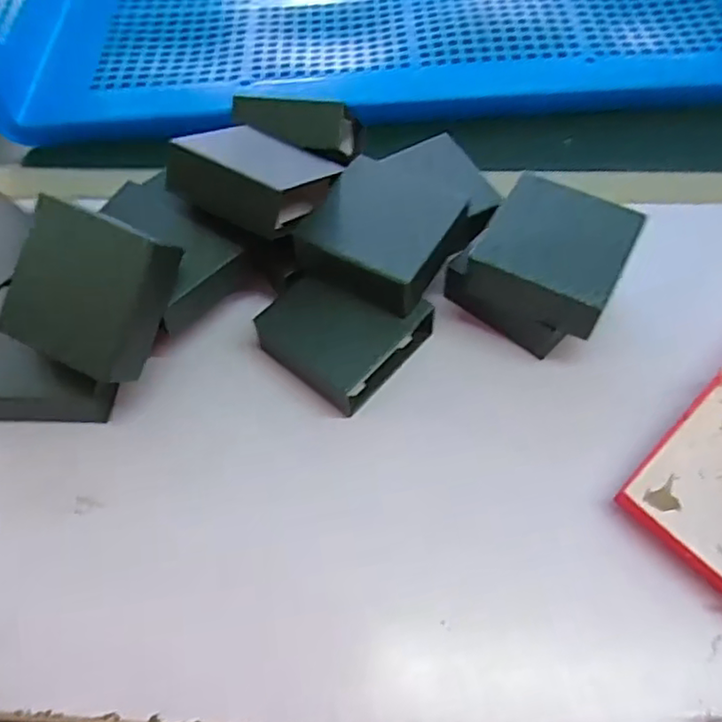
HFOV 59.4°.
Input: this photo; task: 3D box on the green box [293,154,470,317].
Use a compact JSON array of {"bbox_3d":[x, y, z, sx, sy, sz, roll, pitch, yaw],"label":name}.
[{"bbox_3d":[0.015,-0.089,0.446,0.093,0.033,0.093,27,65,18],"label":"green box"}]

